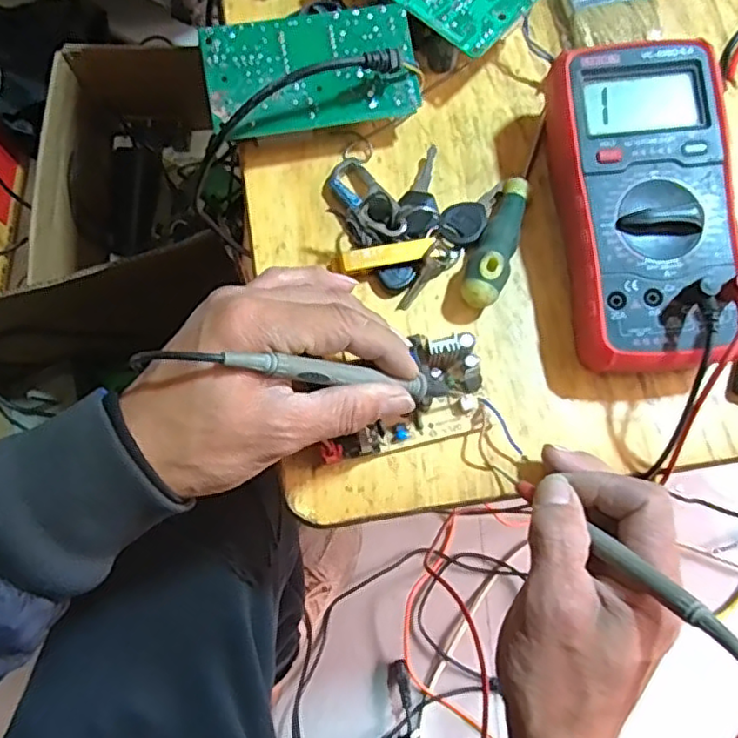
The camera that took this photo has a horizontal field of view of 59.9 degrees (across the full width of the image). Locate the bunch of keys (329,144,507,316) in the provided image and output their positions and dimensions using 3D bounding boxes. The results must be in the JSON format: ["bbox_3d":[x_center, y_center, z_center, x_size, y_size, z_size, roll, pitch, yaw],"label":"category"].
[{"bbox_3d":[0.018,-0.097,0.379,0.093,0.030,0.095,35,78,9],"label":"bunch of keys"}]

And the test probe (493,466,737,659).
[{"bbox_3d":[0.104,0.080,0.292,0.010,0.145,0.011,-39,121,-9],"label":"test probe"}]

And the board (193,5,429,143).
[{"bbox_3d":[-0.035,-0.179,0.392,0.123,0.022,0.067,-11,88,-4],"label":"board"}]

